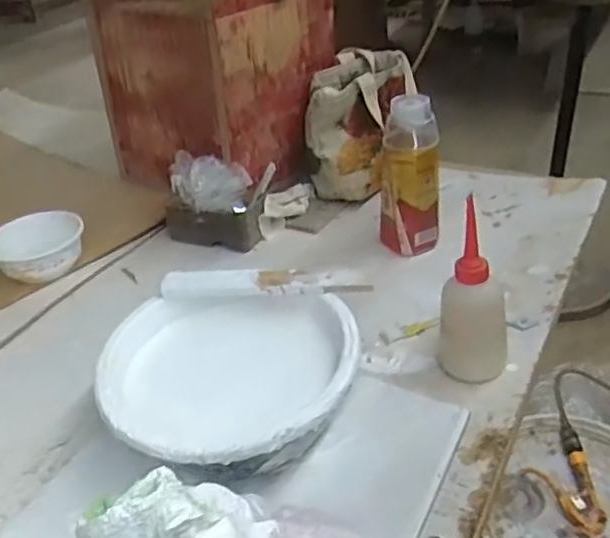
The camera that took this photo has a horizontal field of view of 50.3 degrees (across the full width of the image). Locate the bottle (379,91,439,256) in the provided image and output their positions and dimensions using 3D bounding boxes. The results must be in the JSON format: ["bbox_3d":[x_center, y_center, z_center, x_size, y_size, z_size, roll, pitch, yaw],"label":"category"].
[{"bbox_3d":[0.127,-0.108,0.782,0.069,0.183,0.056,-2,35,3],"label":"bottle"}]

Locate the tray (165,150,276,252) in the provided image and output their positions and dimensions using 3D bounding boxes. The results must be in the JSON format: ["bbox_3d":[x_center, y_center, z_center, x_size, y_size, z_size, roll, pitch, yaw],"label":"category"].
[{"bbox_3d":[-0.116,-0.094,0.861,0.136,0.106,0.080,7,37,16],"label":"tray"}]

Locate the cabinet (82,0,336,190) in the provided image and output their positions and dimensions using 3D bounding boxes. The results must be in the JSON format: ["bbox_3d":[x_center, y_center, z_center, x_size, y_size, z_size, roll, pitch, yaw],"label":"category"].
[{"bbox_3d":[-0.127,-0.289,0.966,0.259,0.302,0.238,20,43,31],"label":"cabinet"}]

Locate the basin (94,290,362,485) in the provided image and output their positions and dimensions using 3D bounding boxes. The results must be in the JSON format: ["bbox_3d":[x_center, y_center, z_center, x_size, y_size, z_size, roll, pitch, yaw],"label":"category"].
[{"bbox_3d":[-0.064,0.117,0.558,0.213,0.092,0.188,-2,36,5],"label":"basin"}]

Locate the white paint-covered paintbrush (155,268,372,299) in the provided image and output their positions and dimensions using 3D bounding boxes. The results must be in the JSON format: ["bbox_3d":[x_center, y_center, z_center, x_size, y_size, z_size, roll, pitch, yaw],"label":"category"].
[{"bbox_3d":[-0.039,0.012,0.618,0.194,0.011,0.034,-2,36,5],"label":"white paint-covered paintbrush"}]

